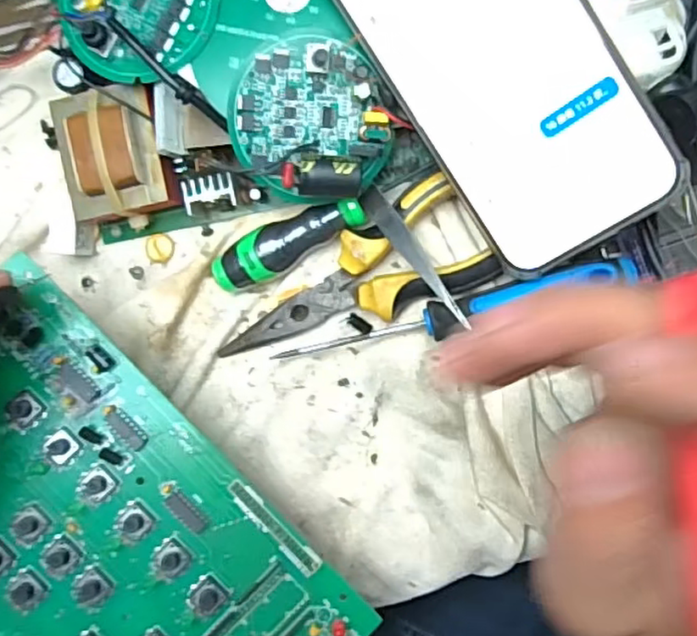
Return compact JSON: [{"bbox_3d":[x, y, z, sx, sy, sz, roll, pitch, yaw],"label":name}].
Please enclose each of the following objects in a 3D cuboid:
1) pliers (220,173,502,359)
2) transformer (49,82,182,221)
[{"bbox_3d":[-0.001,-0.011,0.301,0.143,0.023,0.052,-30,87,3],"label":"pliers"},{"bbox_3d":[-0.108,-0.077,0.310,0.052,0.040,0.055,-9,88,4],"label":"transformer"}]

